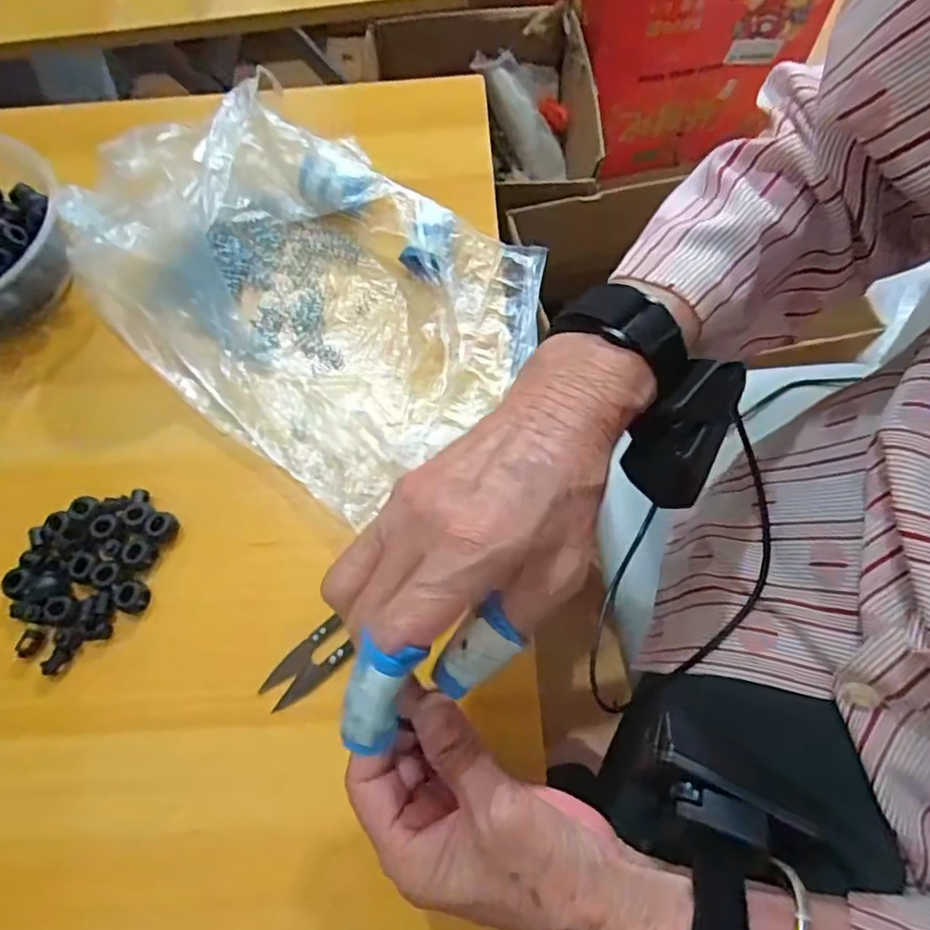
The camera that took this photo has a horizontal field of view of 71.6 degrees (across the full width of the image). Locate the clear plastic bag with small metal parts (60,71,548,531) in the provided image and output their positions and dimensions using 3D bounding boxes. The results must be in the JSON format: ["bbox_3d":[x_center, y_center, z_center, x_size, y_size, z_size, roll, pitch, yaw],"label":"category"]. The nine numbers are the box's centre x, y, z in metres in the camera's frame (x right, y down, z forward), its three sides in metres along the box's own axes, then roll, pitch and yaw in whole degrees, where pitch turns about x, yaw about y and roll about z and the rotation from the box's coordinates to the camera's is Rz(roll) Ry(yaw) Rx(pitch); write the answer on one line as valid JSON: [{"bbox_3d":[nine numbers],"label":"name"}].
[{"bbox_3d":[-0.090,-0.118,0.394,0.281,0.074,0.213,42,75,16],"label":"clear plastic bag with small metal parts"}]

